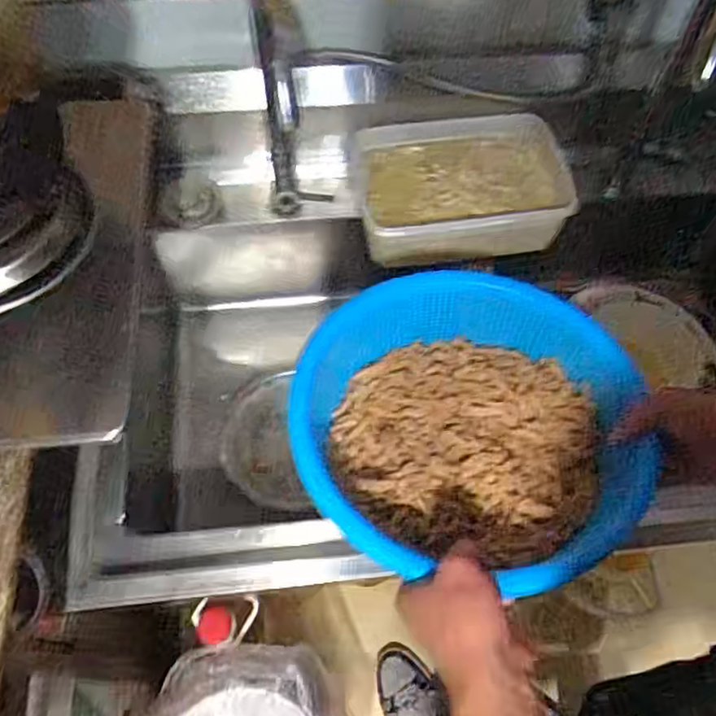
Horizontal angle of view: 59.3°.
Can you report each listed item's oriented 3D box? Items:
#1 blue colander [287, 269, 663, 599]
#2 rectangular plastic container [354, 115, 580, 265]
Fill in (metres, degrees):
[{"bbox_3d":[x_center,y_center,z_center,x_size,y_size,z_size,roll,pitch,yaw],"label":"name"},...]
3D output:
[{"bbox_3d":[0.106,0.053,0.566,0.308,0.098,0.278,-29,67,-18],"label":"blue colander"},{"bbox_3d":[0.132,-0.221,0.824,0.273,0.092,0.181,-4,62,-6],"label":"rectangular plastic container"}]

